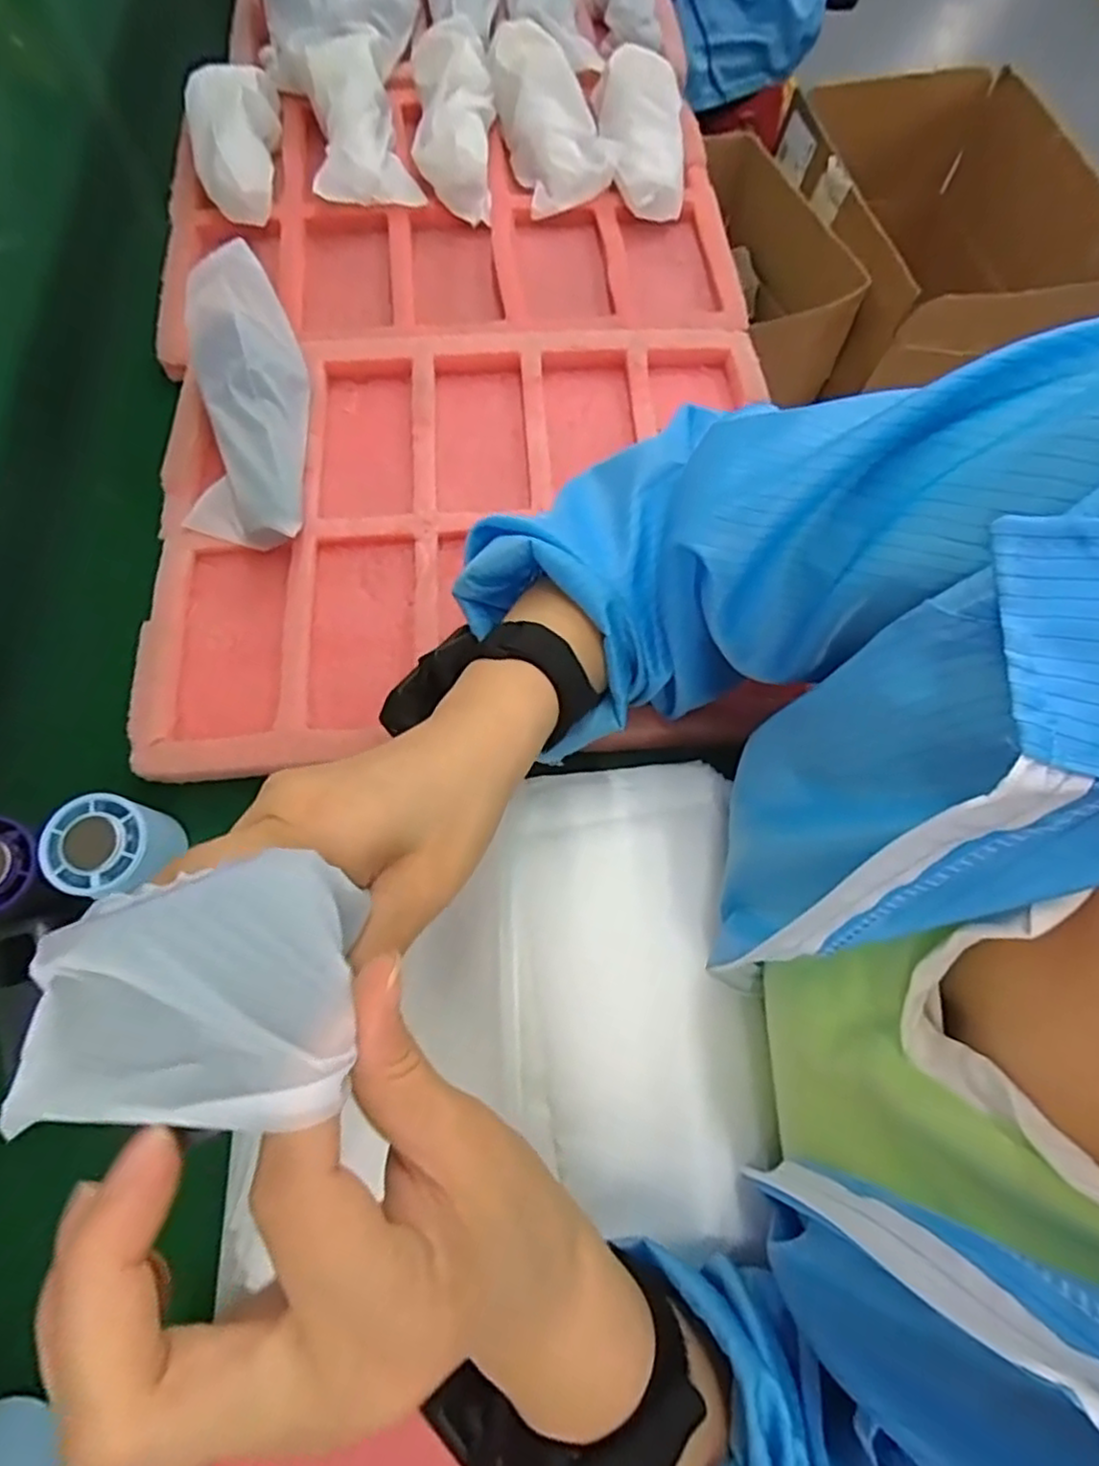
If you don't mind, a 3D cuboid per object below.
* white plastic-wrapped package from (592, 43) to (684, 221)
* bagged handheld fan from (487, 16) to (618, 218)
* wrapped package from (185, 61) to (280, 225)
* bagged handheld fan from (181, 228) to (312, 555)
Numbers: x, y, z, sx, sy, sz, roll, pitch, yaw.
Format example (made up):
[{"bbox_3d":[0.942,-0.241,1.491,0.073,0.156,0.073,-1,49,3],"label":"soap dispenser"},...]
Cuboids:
[{"bbox_3d":[0.082,-0.537,0.615,0.075,0.045,0.168,1,68,-1],"label":"white plastic-wrapped package"},{"bbox_3d":[0.002,-0.542,0.611,0.080,0.062,0.157,-18,70,-8],"label":"bagged handheld fan"},{"bbox_3d":[-0.264,-0.499,0.580,0.067,0.044,0.155,-9,69,-5],"label":"wrapped package"},{"bbox_3d":[-0.207,-0.217,0.467,0.079,0.056,0.191,-5,88,-3],"label":"bagged handheld fan"}]

